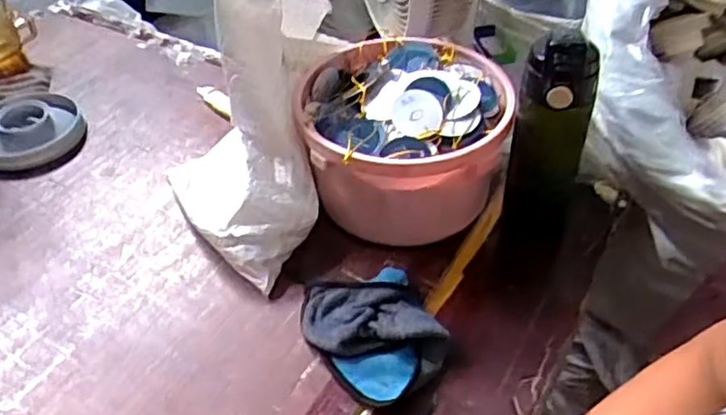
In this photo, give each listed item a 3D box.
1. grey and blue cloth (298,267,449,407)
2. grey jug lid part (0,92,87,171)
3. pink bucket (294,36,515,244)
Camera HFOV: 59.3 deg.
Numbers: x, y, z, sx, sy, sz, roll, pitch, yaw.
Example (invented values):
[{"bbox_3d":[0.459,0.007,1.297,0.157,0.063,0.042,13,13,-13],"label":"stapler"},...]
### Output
[{"bbox_3d":[0.011,0.106,0.590,0.111,0.029,0.138,-27,50,-24],"label":"grey and blue cloth"},{"bbox_3d":[-0.437,-0.104,0.829,0.134,0.037,0.136,-27,50,-24],"label":"grey jug lid part"},{"bbox_3d":[0.041,-0.069,0.697,0.203,0.149,0.211,-1,44,1],"label":"pink bucket"}]

